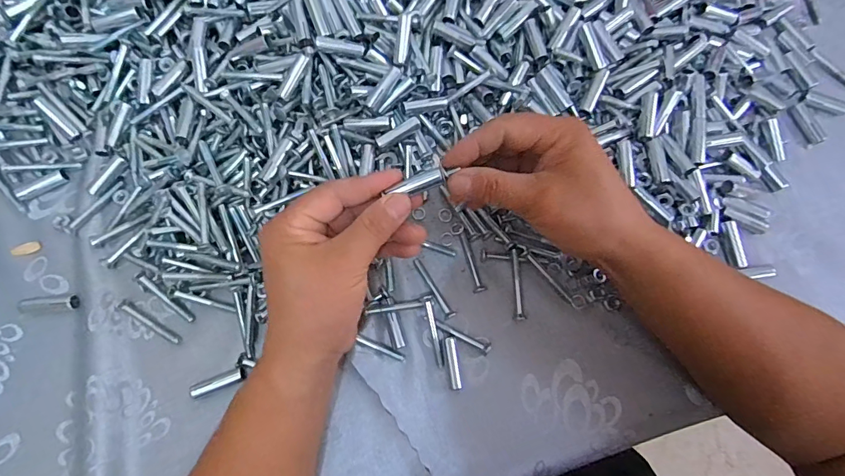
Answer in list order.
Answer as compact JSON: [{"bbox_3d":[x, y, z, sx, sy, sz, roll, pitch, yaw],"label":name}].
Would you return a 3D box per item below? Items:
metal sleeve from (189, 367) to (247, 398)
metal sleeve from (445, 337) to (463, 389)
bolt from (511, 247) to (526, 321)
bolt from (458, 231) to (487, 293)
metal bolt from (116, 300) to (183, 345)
[{"bbox_3d":[-0.154,0.109,0.334,0.040,0.009,0.011,-18,76,-18],"label":"metal sleeve"},{"bbox_3d":[0.024,0.096,0.339,0.009,0.010,0.038,-7,76,-2],"label":"metal sleeve"},{"bbox_3d":[0.077,0.038,0.354,0.009,0.011,0.055,0,76,0],"label":"bolt"},{"bbox_3d":[0.039,0.020,0.362,0.009,0.006,0.051,-17,77,-5],"label":"bolt"},{"bbox_3d":[-0.213,0.065,0.345,0.057,0.004,0.007,31,78,7],"label":"metal bolt"}]

